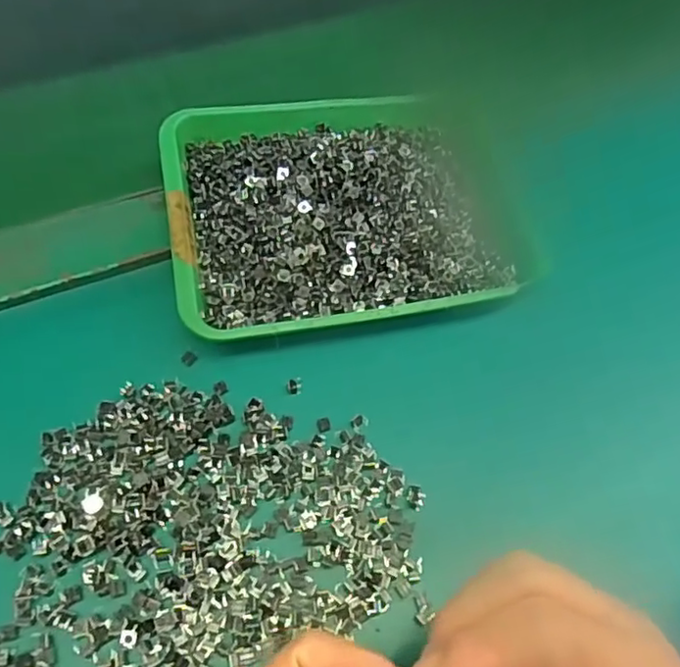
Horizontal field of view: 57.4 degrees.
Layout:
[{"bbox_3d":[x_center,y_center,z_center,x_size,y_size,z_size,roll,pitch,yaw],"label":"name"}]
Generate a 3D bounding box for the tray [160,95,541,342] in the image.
[{"bbox_3d":[0.003,-0.080,0.386,0.209,0.030,0.171,-10,59,-11],"label":"tray"}]

